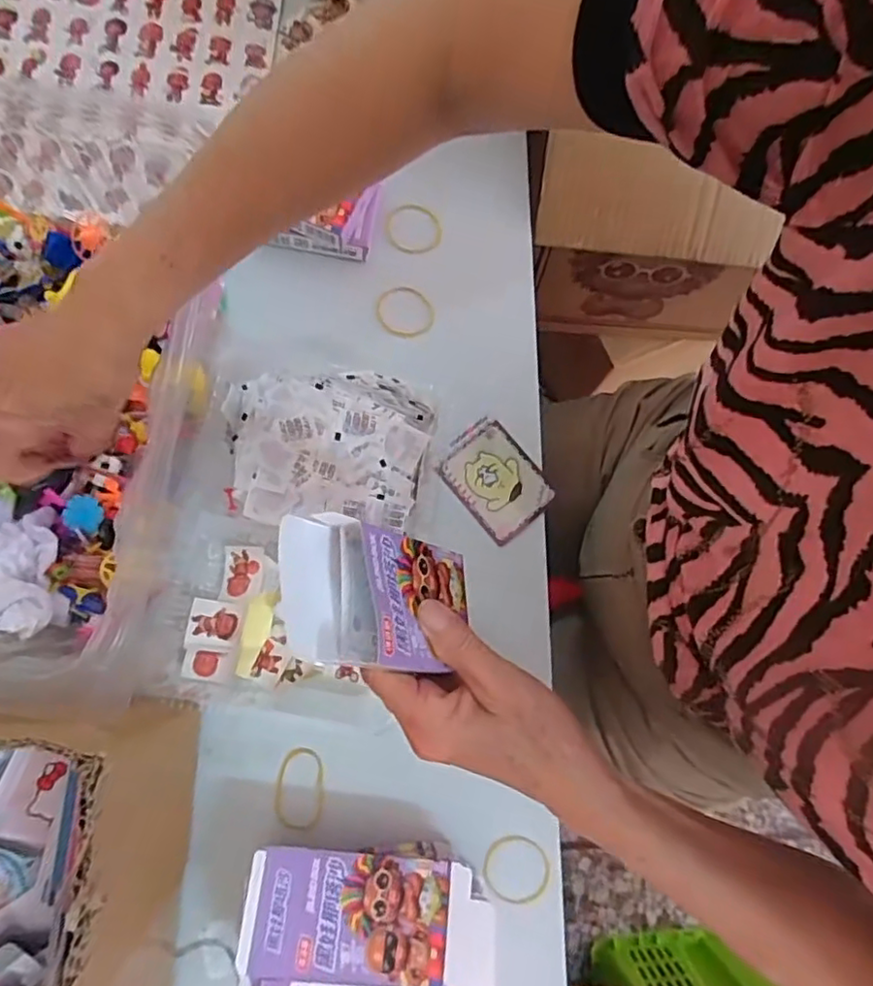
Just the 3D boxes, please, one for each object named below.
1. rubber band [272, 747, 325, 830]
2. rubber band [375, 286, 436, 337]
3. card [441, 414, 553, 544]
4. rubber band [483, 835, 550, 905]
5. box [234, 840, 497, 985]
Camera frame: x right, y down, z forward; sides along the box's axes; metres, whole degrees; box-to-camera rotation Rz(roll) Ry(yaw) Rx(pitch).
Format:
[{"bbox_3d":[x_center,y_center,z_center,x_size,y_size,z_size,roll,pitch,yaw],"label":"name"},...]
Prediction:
[{"bbox_3d":[-0.094,0.204,0.427,0.033,0.005,0.052,10,79,-6],"label":"rubber band"},{"bbox_3d":[-0.025,-0.146,0.500,0.047,0.004,0.043,1,83,-8],"label":"rubber band"},{"bbox_3d":[0.045,-0.012,0.474,0.061,0.004,0.083,-39,81,-9],"label":"card"},{"bbox_3d":[0.055,0.257,0.421,0.046,0.004,0.044,0,77,-1],"label":"rubber band"},{"bbox_3d":[-0.039,0.268,0.387,0.146,0.061,0.088,5,77,0],"label":"box"}]

